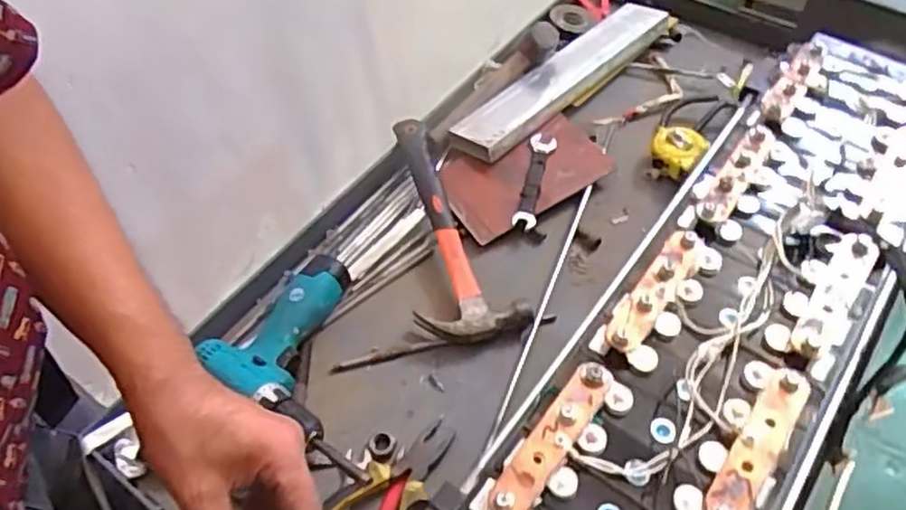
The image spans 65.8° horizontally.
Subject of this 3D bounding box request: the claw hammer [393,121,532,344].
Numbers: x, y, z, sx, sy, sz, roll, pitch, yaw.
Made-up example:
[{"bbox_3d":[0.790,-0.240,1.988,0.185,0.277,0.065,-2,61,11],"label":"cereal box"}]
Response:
[{"bbox_3d":[-0.028,-0.033,0.849,0.115,0.048,0.321,-21,54,-12],"label":"claw hammer"}]

